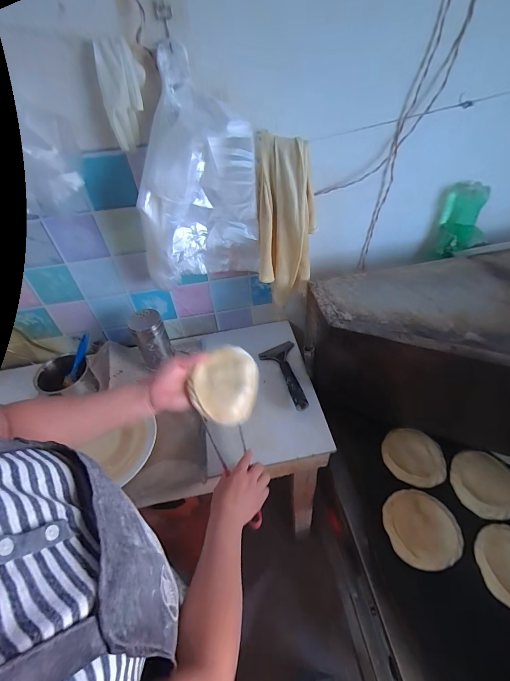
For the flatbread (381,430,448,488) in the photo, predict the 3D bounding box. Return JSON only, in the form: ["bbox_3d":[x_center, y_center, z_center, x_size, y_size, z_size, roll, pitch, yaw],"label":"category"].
[{"bbox_3d":[0.352,0.259,0.698,0.126,0.035,0.114,7,48,13],"label":"flatbread"}]

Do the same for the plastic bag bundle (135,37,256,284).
[{"bbox_3d":[-0.118,-0.272,0.593,0.222,0.368,0.112,-14,47,-7],"label":"plastic bag bundle"}]

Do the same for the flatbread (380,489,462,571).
[{"bbox_3d":[0.325,0.360,0.611,0.139,0.023,0.130,-3,46,4],"label":"flatbread"}]

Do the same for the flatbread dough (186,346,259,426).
[{"bbox_3d":[-0.048,0.068,0.505,0.101,0.018,0.120,14,71,-4],"label":"flatbread dough"}]

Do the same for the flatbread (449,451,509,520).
[{"bbox_3d":[0.479,0.294,0.654,0.130,0.022,0.125,-3,46,4],"label":"flatbread"}]

